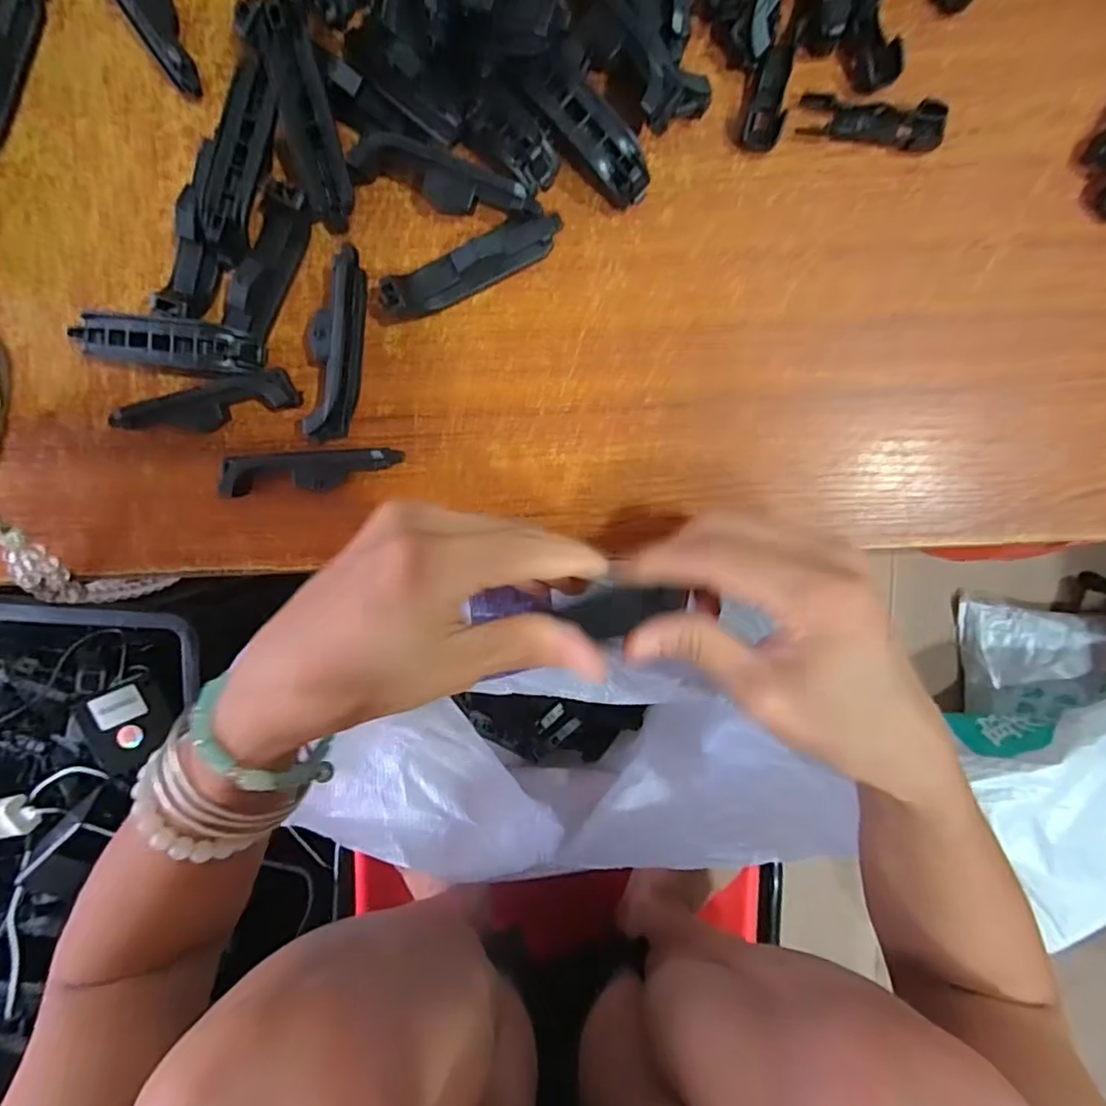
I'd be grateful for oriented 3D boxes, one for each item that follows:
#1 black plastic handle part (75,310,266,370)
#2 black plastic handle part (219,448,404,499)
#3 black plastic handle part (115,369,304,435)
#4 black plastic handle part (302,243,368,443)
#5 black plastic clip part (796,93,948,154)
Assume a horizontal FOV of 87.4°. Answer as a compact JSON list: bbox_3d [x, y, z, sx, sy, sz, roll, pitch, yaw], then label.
[{"bbox_3d":[-0.156,-0.085,0.236,0.072,0.018,0.018,6,97,0],"label":"black plastic handle part"},{"bbox_3d":[-0.100,-0.034,0.243,0.071,0.015,0.016,-4,97,2],"label":"black plastic handle part"},{"bbox_3d":[-0.142,-0.061,0.239,0.073,0.019,0.018,-14,96,3],"label":"black plastic handle part"},{"bbox_3d":[-0.089,-0.084,0.235,0.017,0.017,0.074,8,97,0],"label":"black plastic handle part"},{"bbox_3d":[0.125,-0.169,0.226,0.055,0.008,0.014,8,97,0],"label":"black plastic clip part"}]

